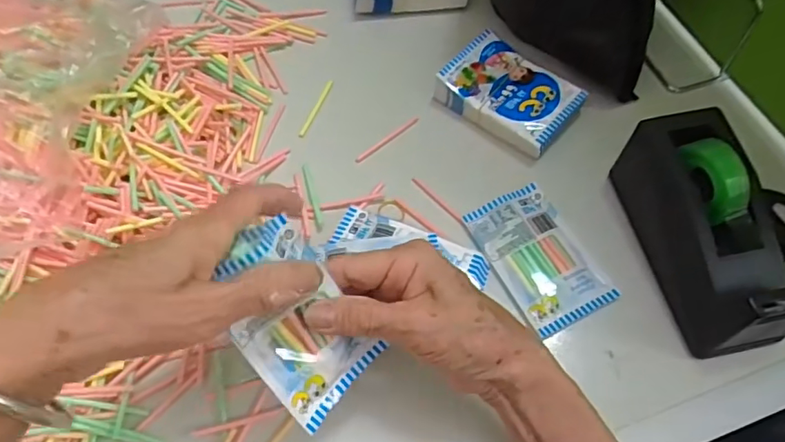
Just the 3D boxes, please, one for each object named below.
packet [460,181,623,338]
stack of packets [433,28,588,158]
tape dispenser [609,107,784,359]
[{"bbox_3d":[0.105,0.025,0.395,0.064,0.005,0.104,-23,63,-11],"label":"packet"},{"bbox_3d":[0.097,-0.103,0.455,0.105,0.031,0.074,39,69,20],"label":"stack of packets"},{"bbox_3d":[0.209,0.002,0.361,0.065,0.084,0.151,-13,62,-5],"label":"tape dispenser"}]

